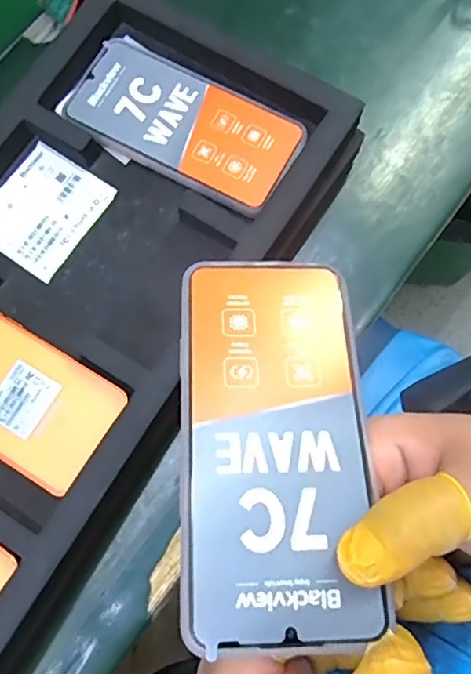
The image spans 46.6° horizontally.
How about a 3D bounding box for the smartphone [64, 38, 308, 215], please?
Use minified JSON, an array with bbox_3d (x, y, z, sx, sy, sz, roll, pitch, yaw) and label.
[{"bbox_3d":[-0.036,-0.152,0.387,0.160,0.006,0.079,28,79,8],"label":"smartphone"}]

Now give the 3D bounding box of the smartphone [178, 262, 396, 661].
[{"bbox_3d":[0.016,0.039,0.230,0.077,0.008,0.159,-1,64,1],"label":"smartphone"}]

